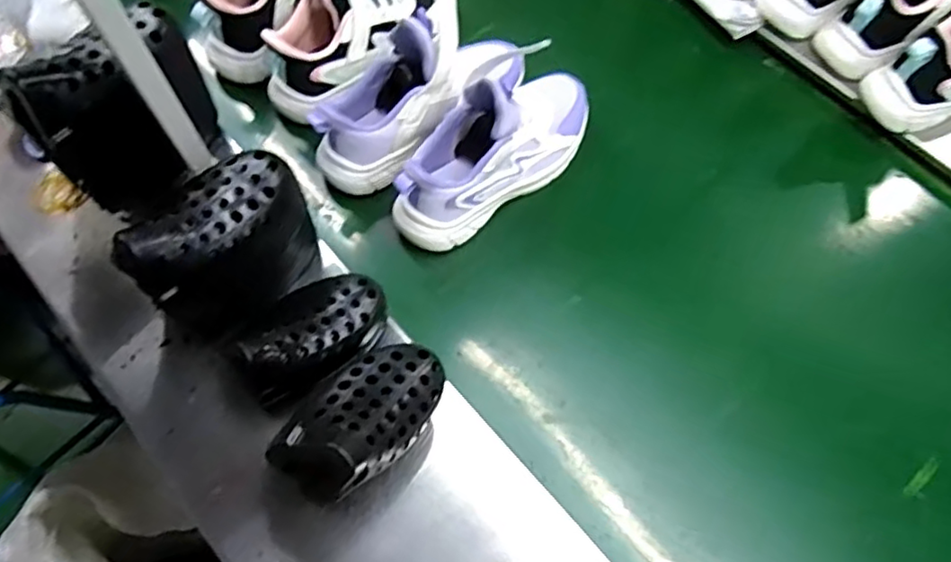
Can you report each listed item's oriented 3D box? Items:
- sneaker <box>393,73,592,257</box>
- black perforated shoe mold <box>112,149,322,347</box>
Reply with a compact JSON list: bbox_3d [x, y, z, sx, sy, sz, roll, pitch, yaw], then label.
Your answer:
[{"bbox_3d":[0.024,-0.143,0.650,0.251,0.122,0.090,-38,73,-17],"label":"sneaker"},{"bbox_3d":[-0.195,-0.020,0.540,0.082,0.170,0.146,27,68,9],"label":"black perforated shoe mold"}]

